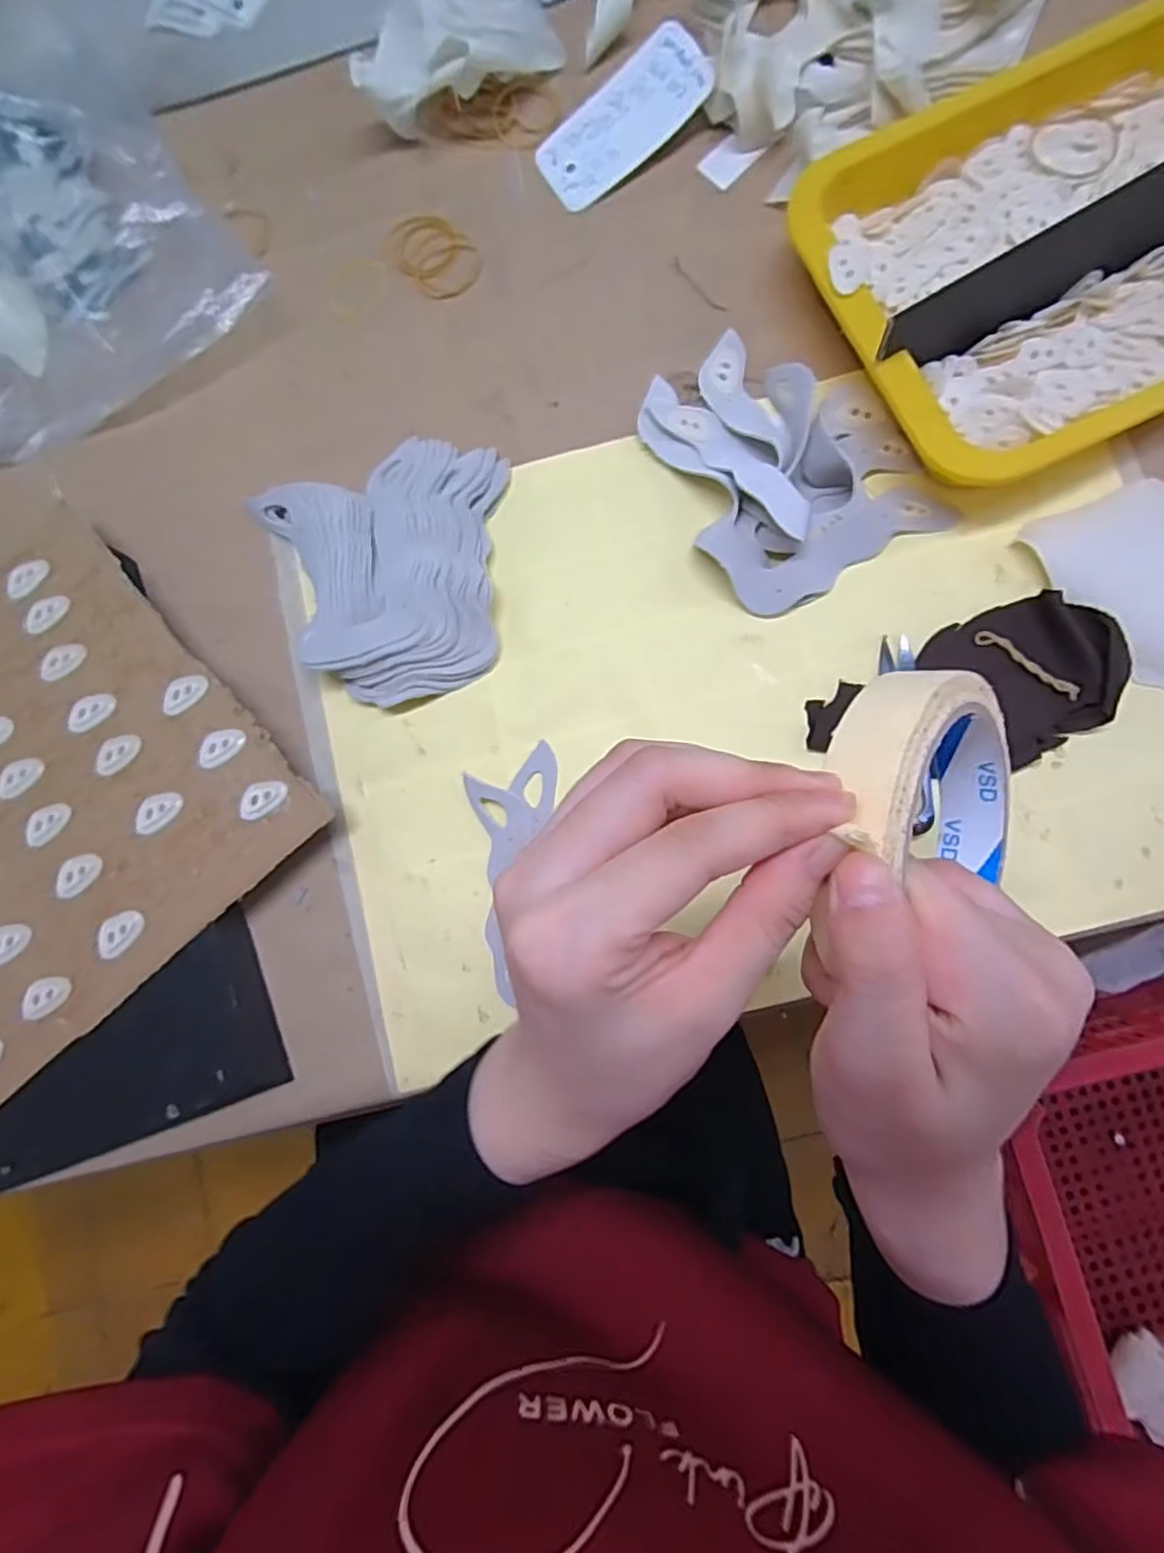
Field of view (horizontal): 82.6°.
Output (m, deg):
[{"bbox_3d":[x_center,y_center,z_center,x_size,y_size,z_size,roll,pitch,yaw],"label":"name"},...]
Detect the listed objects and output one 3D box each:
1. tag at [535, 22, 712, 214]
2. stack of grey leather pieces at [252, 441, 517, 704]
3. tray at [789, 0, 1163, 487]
[{"bbox_3d":[0.023,-0.384,0.388,0.102,0.008,0.049,-35,89,13],"label":"tag"},{"bbox_3d":[-0.097,-0.115,0.363,0.130,0.022,0.138,-19,83,0],"label":"stack of grey leather pieces"},{"bbox_3d":[0.252,-0.270,0.341,0.252,0.046,0.198,-25,83,0],"label":"tray"}]

